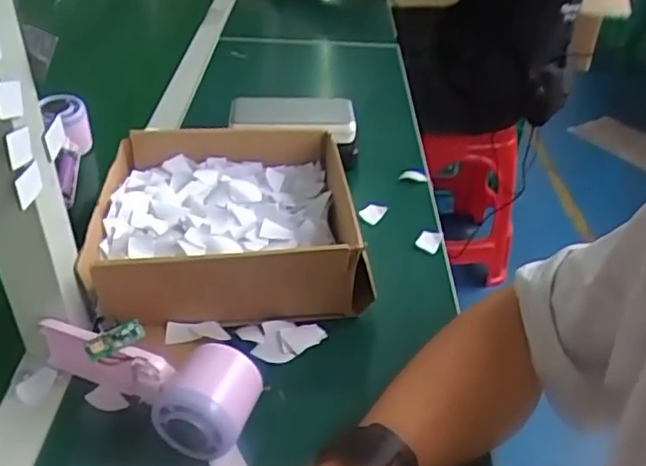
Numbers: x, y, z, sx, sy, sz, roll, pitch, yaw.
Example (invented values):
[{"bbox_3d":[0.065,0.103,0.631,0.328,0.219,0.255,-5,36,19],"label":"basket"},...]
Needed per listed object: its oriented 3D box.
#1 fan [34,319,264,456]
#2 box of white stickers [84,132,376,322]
[{"bbox_3d":[-0.117,0.091,0.445,0.161,0.053,0.066,22,41,26],"label":"fan"},{"bbox_3d":[-0.086,-0.015,0.584,0.218,0.075,0.218,-3,38,-10],"label":"box of white stickers"}]

